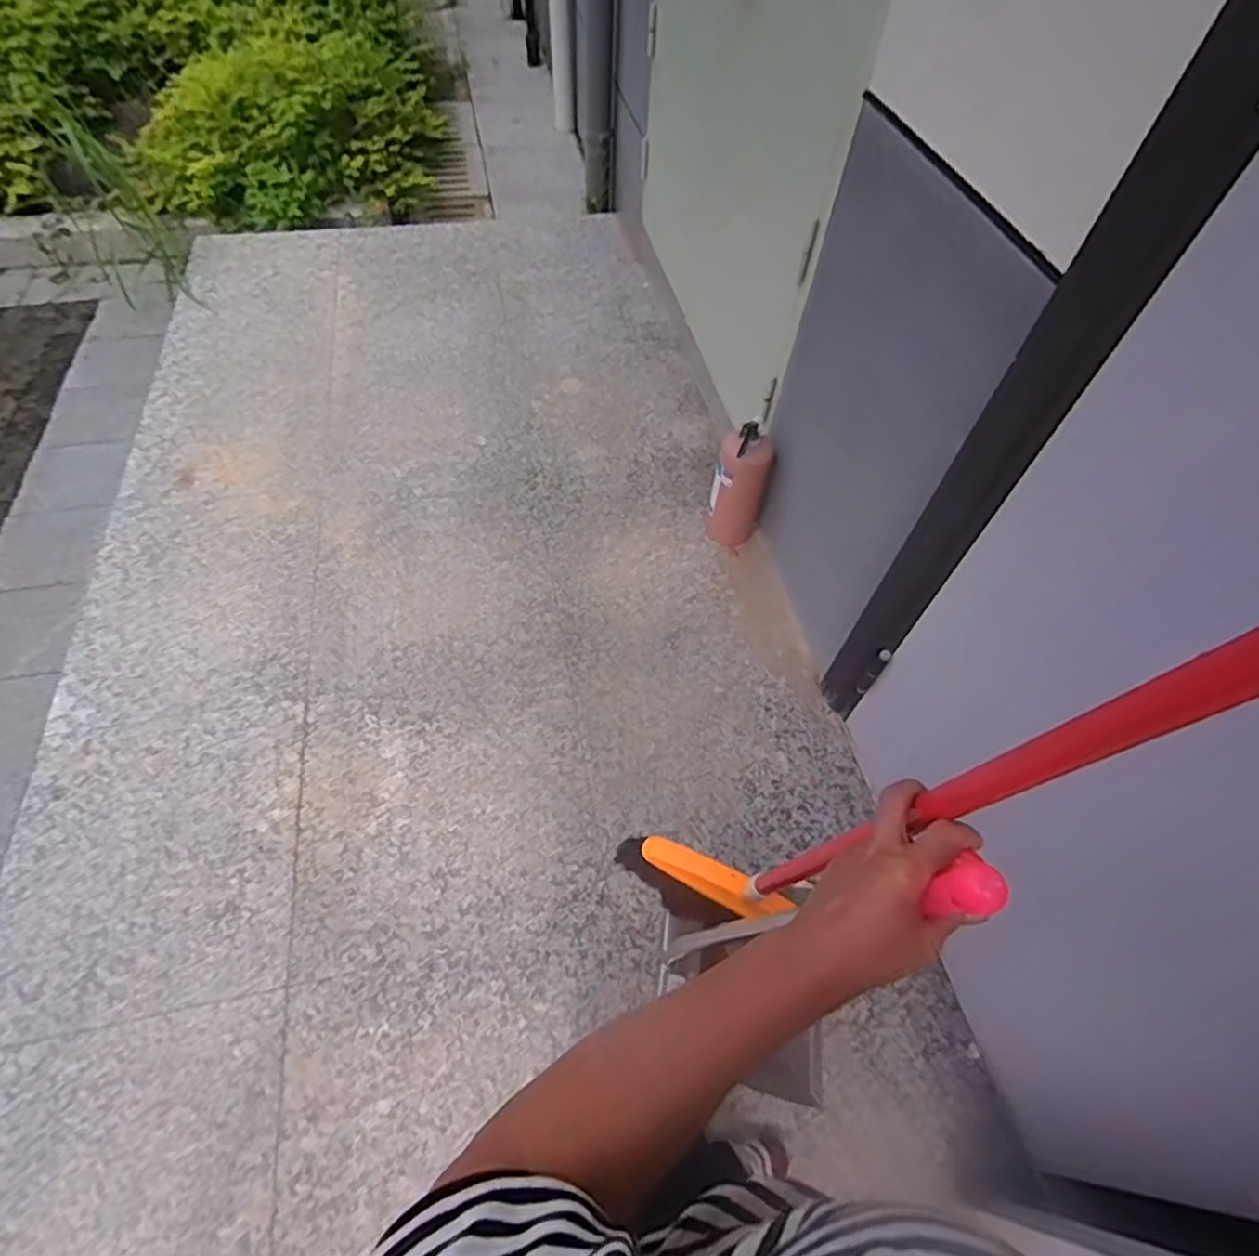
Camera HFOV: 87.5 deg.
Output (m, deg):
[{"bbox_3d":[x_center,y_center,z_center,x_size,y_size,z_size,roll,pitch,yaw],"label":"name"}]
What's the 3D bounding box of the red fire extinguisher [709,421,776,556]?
[{"bbox_3d":[0.295,-0.377,1.739,0.141,0.367,0.125,36,63,18],"label":"red fire extinguisher"}]

